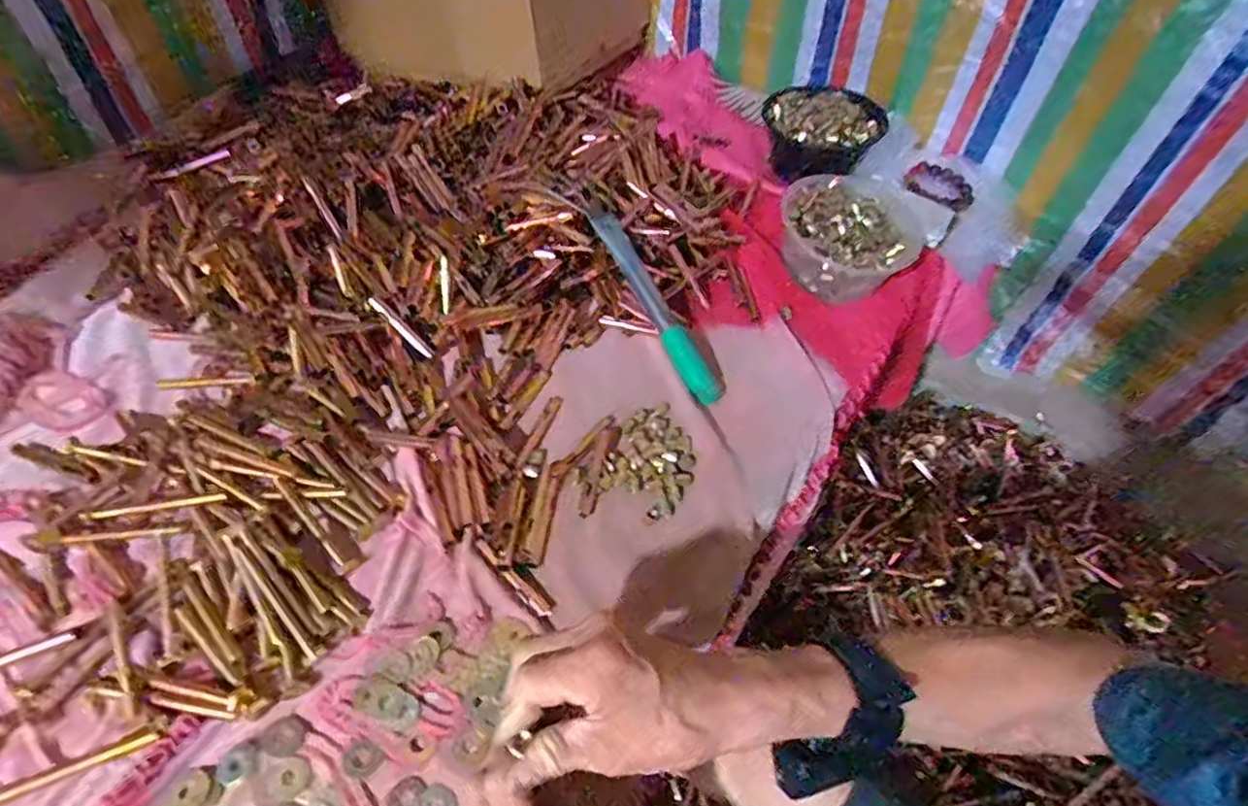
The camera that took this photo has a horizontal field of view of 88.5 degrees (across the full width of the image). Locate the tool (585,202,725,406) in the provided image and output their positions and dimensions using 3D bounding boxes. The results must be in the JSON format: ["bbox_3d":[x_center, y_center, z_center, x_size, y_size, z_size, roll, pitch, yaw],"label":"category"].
[{"bbox_3d":[0.029,-0.112,0.675,0.035,0.022,0.253,-25,77,-23],"label":"tool"}]

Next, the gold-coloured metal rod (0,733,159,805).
[{"bbox_3d":[-0.357,0.235,0.406,0.106,0.004,0.010,-18,55,-18],"label":"gold-coloured metal rod"}]

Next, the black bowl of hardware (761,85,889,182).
[{"bbox_3d":[0.262,-0.363,0.872,0.146,0.088,0.114,36,57,22],"label":"black bowl of hardware"}]

